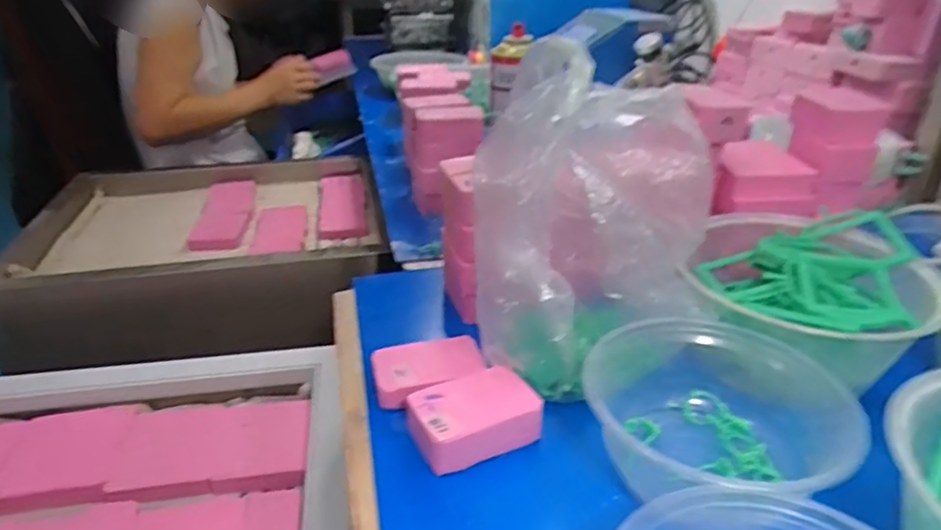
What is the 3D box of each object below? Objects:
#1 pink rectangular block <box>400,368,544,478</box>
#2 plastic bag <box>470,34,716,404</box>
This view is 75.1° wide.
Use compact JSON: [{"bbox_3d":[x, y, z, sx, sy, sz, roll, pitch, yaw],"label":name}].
[{"bbox_3d":[0.001,0.092,0.370,0.077,0.028,0.050,-12,32,-20],"label":"pink rectangular block"},{"bbox_3d":[0.073,-0.021,0.366,0.124,0.180,0.111,11,31,18],"label":"plastic bag"}]

